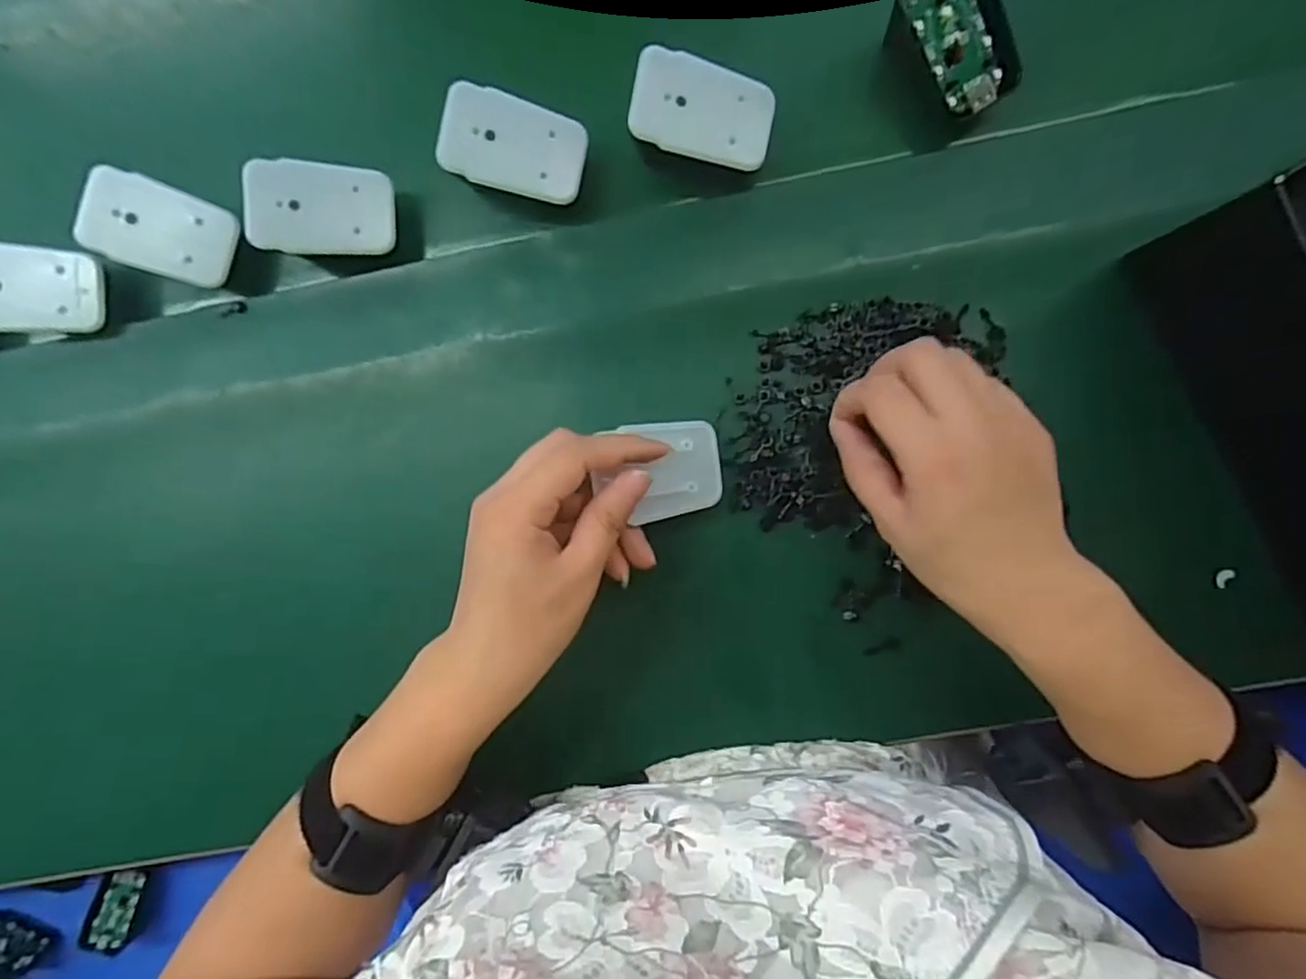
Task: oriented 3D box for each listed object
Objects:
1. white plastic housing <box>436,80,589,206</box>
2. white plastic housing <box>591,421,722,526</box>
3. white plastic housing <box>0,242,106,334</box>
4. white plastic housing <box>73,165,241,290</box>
[{"bbox_3d":[-0.068,-0.169,0.321,0.068,0.006,0.043,12,93,-17],"label":"white plastic housing"},{"bbox_3d":[0.004,-0.009,0.314,0.063,0.009,0.046,-8,97,-25],"label":"white plastic housing"},{"bbox_3d":[-0.330,-0.105,0.344,0.065,0.008,0.045,1,106,-22],"label":"white plastic housing"},{"bbox_3d":[-0.253,-0.134,0.335,0.065,0.007,0.044,16,92,-24],"label":"white plastic housing"}]

